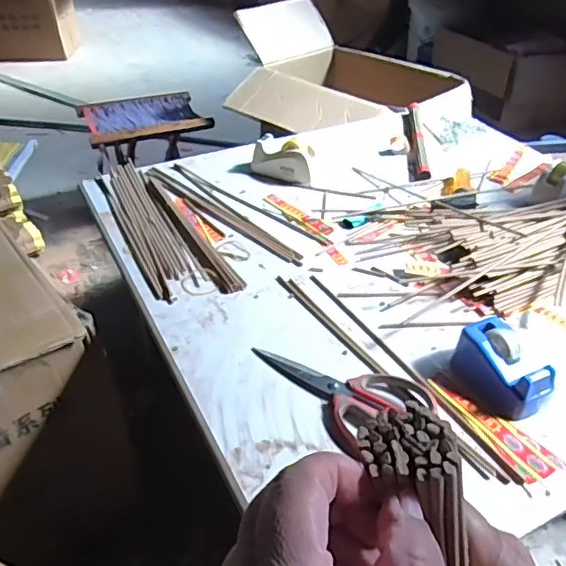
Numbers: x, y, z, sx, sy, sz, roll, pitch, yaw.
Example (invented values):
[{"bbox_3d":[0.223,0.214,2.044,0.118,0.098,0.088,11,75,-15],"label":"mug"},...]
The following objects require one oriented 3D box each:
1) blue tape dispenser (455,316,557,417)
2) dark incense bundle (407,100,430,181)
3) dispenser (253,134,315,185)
[{"bbox_3d":[0.228,0.089,0.586,0.061,0.052,0.101,-16,41,-19],"label":"blue tape dispenser"},{"bbox_3d":[0.257,-0.279,1.071,0.025,0.026,0.292,5,39,5],"label":"dark incense bundle"},{"bbox_3d":[0.000,-0.211,0.959,0.114,0.057,0.056,27,45,29],"label":"dispenser"}]

